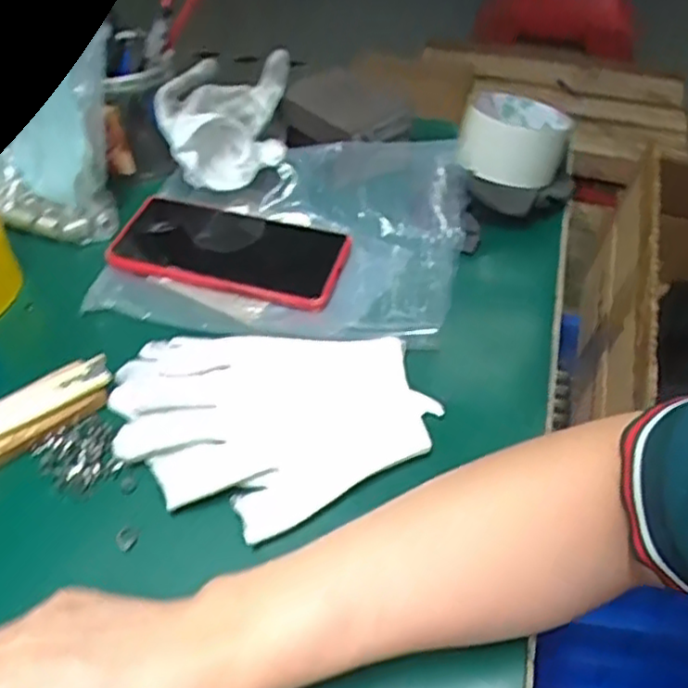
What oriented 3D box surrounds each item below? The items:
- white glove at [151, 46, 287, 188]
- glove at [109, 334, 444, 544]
[{"bbox_3d":[-0.095,-0.176,0.552,0.095,0.069,0.134,-1,46,-2],"label":"white glove"},{"bbox_3d":[-0.044,0.043,0.387,0.181,0.017,0.122,2,46,1],"label":"glove"}]

